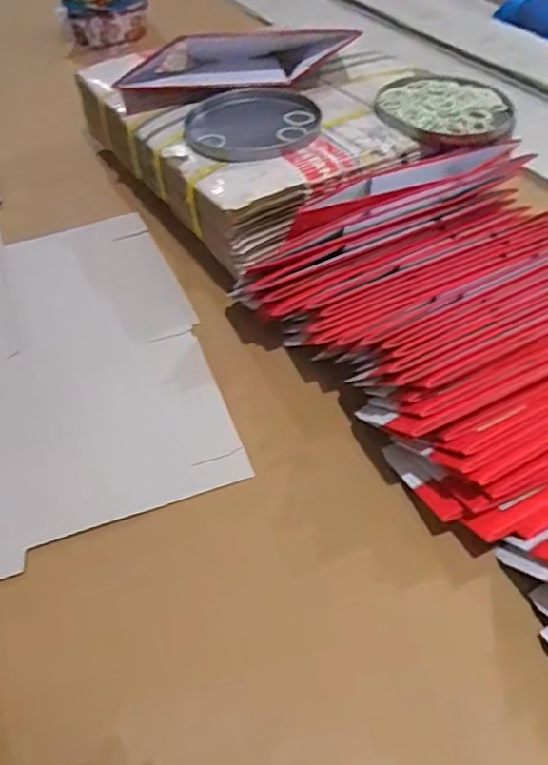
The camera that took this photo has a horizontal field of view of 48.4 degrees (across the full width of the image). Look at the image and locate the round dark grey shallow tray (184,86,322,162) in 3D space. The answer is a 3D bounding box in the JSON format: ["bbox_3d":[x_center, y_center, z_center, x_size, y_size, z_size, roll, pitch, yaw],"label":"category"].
[{"bbox_3d":[-0.028,-0.322,0.763,0.164,0.022,0.173,-1,48,1],"label":"round dark grey shallow tray"}]

